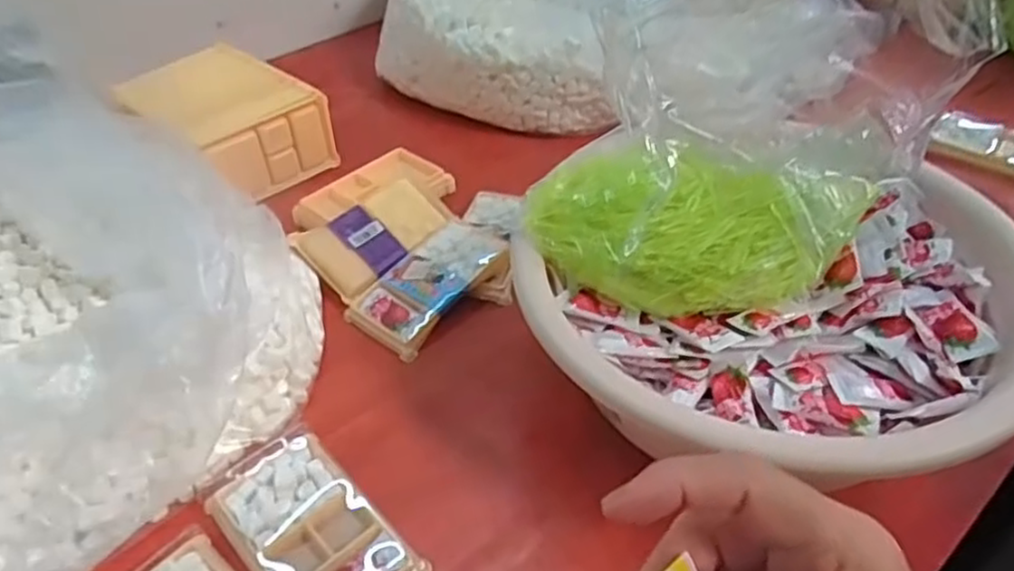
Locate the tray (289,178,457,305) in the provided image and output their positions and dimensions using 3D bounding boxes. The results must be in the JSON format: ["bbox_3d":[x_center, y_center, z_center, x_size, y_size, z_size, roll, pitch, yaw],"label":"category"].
[{"bbox_3d":[-0.111,-0.046,0.651,0.138,0.012,0.075,-36,77,-30],"label":"tray"}]

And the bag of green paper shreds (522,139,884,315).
[{"bbox_3d":[0.137,-0.047,0.494,0.241,0.054,0.136,-8,43,-7],"label":"bag of green paper shreds"}]

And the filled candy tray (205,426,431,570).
[{"bbox_3d":[-0.122,0.151,0.450,0.079,0.011,0.138,-32,51,-29],"label":"filled candy tray"}]

